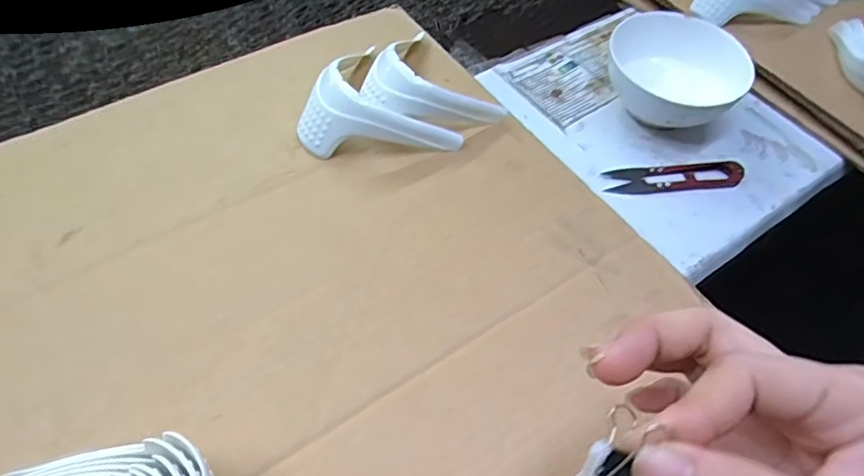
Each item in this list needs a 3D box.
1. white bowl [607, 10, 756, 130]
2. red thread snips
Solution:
[{"bbox_3d":[0.207,-0.136,0.502,0.113,0.064,0.113,1,55,-2],"label":"white bowl"},{"bbox_3d":[0.200,-0.051,0.475,0.115,0.008,0.025,-6,55,-7],"label":"red thread snips"}]

